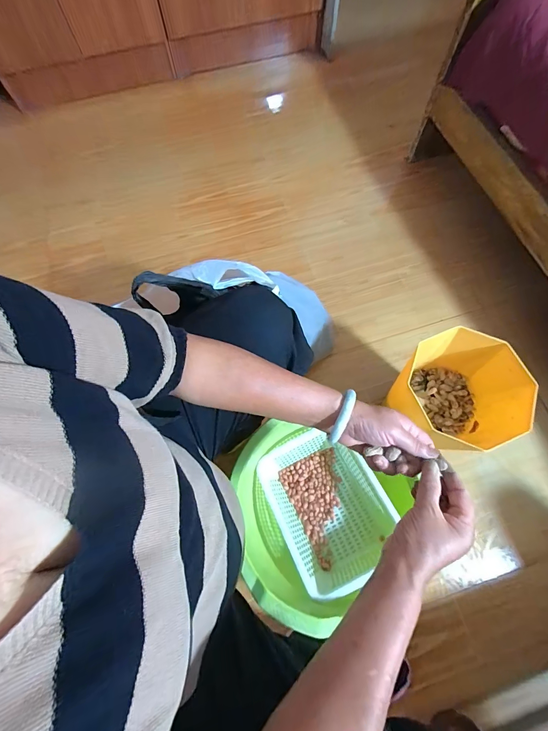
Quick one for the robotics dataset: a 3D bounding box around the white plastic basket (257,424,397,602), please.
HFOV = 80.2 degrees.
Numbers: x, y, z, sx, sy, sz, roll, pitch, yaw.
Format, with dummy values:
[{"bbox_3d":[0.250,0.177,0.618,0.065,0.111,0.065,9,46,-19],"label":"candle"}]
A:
[{"bbox_3d":[0.107,0.292,0.709,0.216,0.082,0.277,-25,71,-7],"label":"white plastic basket"}]

